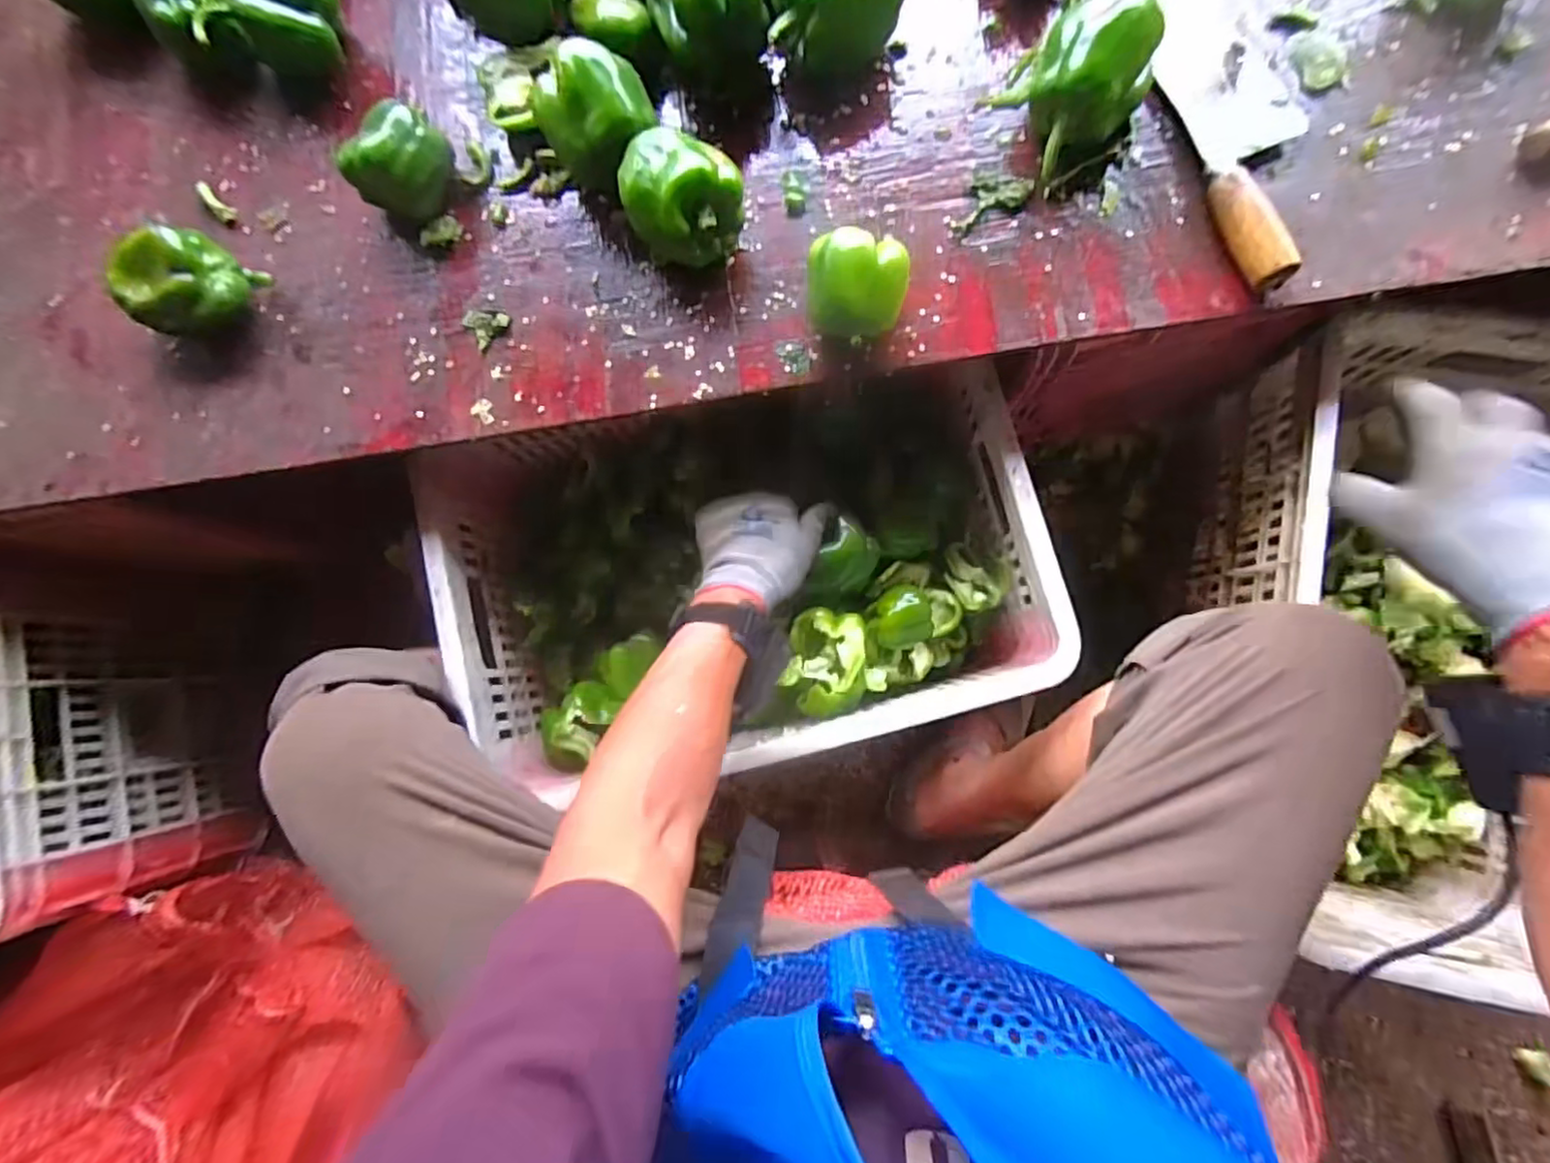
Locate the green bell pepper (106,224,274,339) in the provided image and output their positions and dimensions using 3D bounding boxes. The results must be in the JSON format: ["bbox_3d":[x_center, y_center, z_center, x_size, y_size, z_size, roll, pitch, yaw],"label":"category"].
[{"bbox_3d":[-0.464,-0.234,0.518,0.073,0.059,0.084,27,86,7],"label":"green bell pepper"}]

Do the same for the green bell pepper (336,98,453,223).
[{"bbox_3d":[-0.293,-0.328,0.516,0.055,0.066,0.075,26,86,6],"label":"green bell pepper"}]

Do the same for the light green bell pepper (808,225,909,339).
[{"bbox_3d":[0.057,-0.202,0.466,0.066,0.072,0.056,12,84,5],"label":"light green bell pepper"}]

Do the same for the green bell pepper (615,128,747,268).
[{"bbox_3d":[-0.065,-0.276,0.486,0.083,0.075,0.079,0,83,4],"label":"green bell pepper"}]

